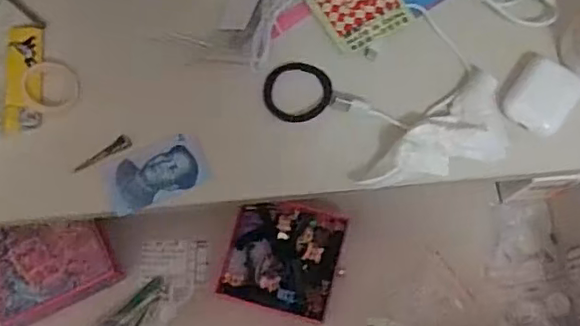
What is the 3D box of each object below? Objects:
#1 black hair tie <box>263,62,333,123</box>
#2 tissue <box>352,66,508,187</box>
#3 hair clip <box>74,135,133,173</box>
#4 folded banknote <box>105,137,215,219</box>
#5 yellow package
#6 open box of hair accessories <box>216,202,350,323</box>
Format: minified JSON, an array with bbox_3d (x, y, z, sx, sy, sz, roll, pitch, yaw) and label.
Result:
[{"bbox_3d":[0.006,-0.051,0.448,0.049,0.008,0.044,6,74,1],"label":"black hair tie"},{"bbox_3d":[0.111,-0.012,0.432,0.122,0.030,0.056,-41,78,-11],"label":"tissue"},{"bbox_3d":[-0.133,-0.006,0.437,0.043,0.004,0.009,-31,77,-9],"label":"hair clip"},{"bbox_3d":[-0.094,0.007,0.437,0.071,0.007,0.040,-22,72,-6],"label":"folded banknote"},{"bbox_3d":[-0.191,-0.061,0.445,0.025,0.008,0.079,-2,74,-2],"label":"yellow package"},{"bbox_3d":[-0.005,0.078,0.515,0.091,0.028,0.088,14,74,3],"label":"open box of hair accessories"}]

